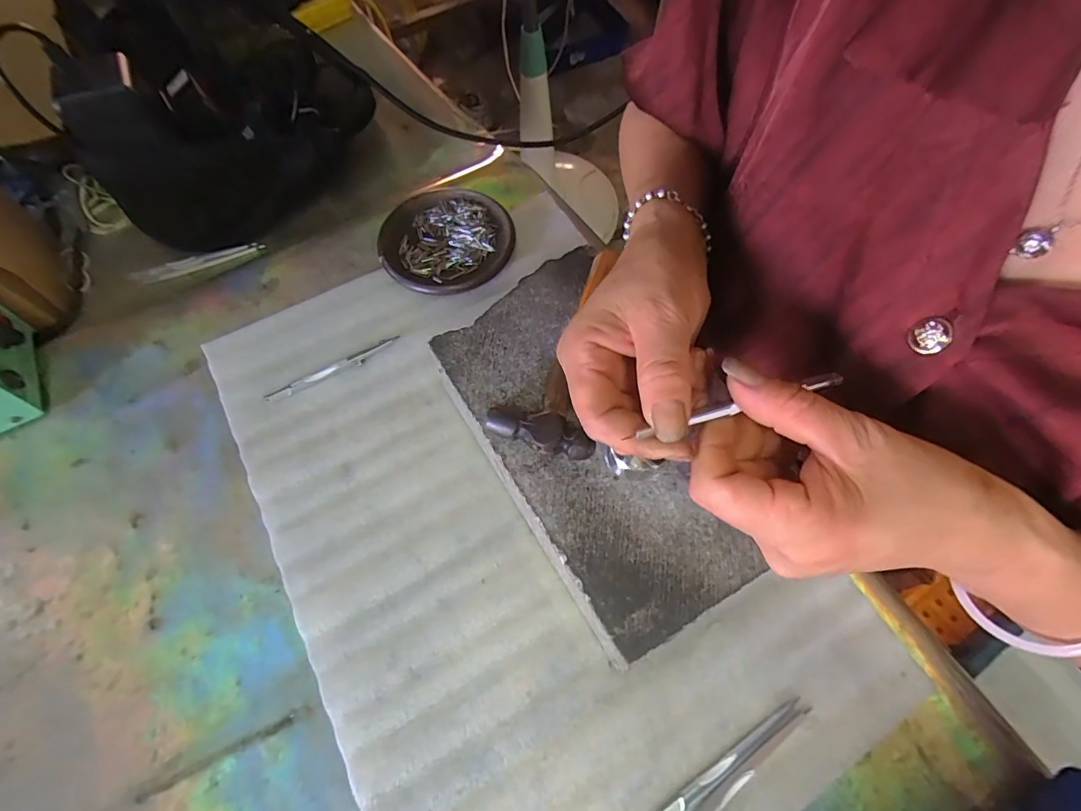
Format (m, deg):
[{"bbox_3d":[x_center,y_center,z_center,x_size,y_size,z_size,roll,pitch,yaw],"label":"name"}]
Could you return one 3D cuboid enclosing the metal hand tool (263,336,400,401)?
[{"bbox_3d":[-0.159,-0.029,0.363,0.106,0.004,0.009,-29,68,-10],"label":"metal hand tool"}]

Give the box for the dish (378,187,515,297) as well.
[{"bbox_3d":[-0.082,-0.144,0.410,0.111,0.012,0.113,-1,67,2],"label":"dish"}]

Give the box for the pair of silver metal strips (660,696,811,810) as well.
[{"bbox_3d":[0.112,0.206,0.266,0.107,0.004,0.018,-31,69,-11],"label":"pair of silver metal strips"}]

